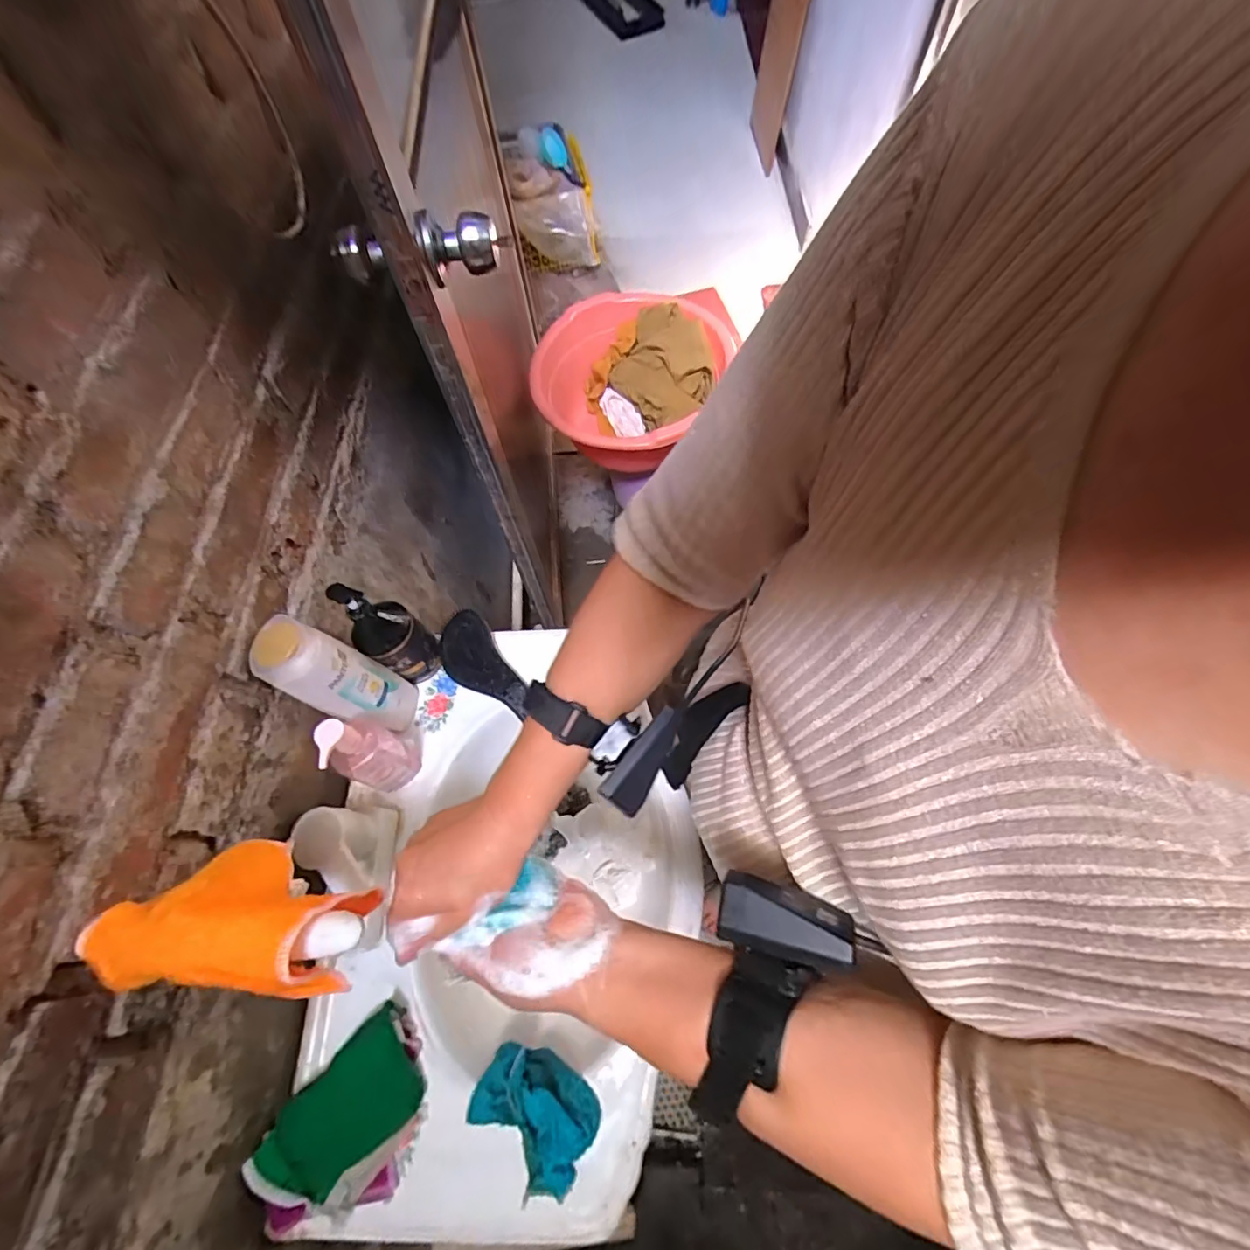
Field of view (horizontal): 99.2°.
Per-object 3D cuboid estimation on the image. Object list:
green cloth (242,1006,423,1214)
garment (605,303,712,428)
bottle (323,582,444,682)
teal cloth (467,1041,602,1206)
[{"bbox_3d":[-0.258,0.456,0.492,0.096,0.030,0.144,41,73,19],"label":"green cloth"},{"bbox_3d":[0.083,-0.623,1.275,0.195,0.133,0.268,-32,67,-12],"label":"garment"},{"bbox_3d":[-0.275,0.008,0.619,0.059,0.173,0.069,36,71,18],"label":"bottle"},{"bbox_3d":[-0.087,0.450,0.487,0.113,0.041,0.087,32,70,16],"label":"teal cloth"}]

